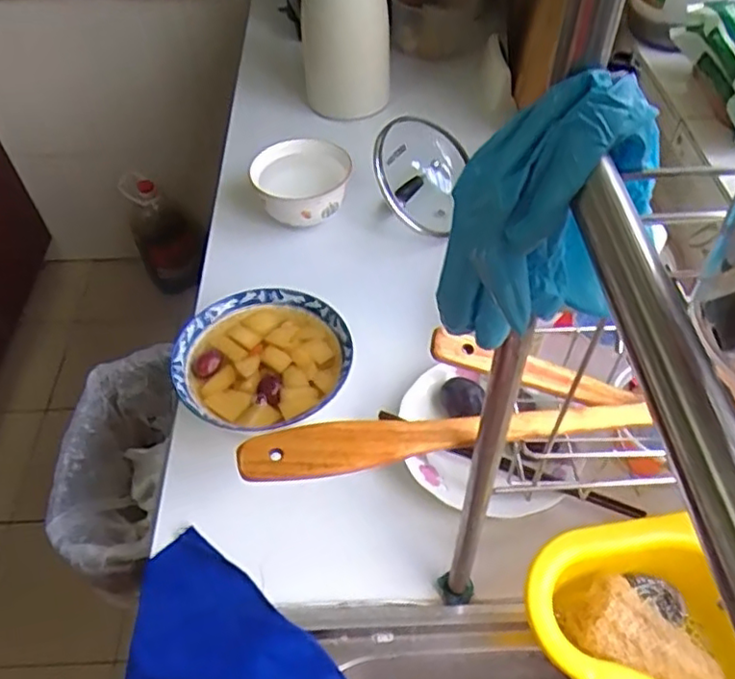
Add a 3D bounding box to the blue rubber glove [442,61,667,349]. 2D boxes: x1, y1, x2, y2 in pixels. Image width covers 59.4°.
[{"bbox_3d":[0.064,-0.033,0.217,0.069,0.104,0.038,-4,50,-1],"label":"blue rubber glove"}]

